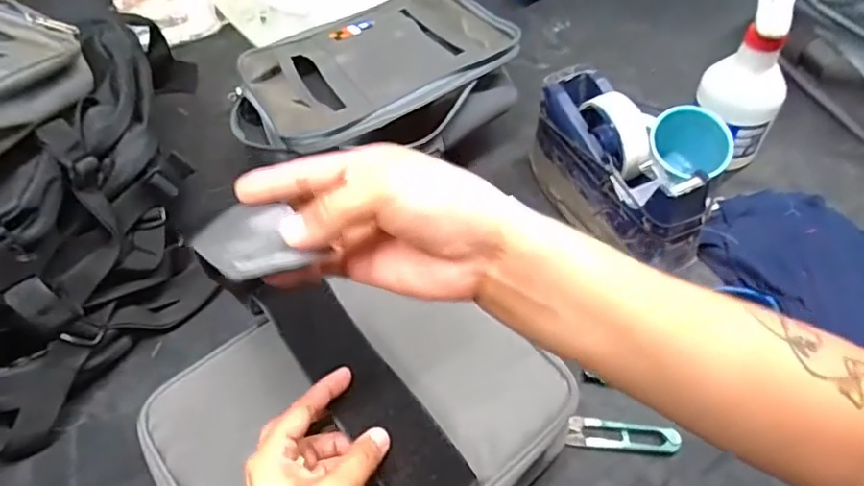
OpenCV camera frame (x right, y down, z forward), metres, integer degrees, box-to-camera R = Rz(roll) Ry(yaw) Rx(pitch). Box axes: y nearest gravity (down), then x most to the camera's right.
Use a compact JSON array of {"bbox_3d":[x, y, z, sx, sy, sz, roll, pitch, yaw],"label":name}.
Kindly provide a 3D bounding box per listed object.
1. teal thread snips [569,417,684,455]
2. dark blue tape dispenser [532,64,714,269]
[{"bbox_3d":[0.150,0.151,0.454,0.082,0.011,0.023,7,53,9],"label":"teal thread snips"},{"bbox_3d":[0.169,-0.063,0.550,0.070,0.118,0.205,-20,54,-11],"label":"dark blue tape dispenser"}]

